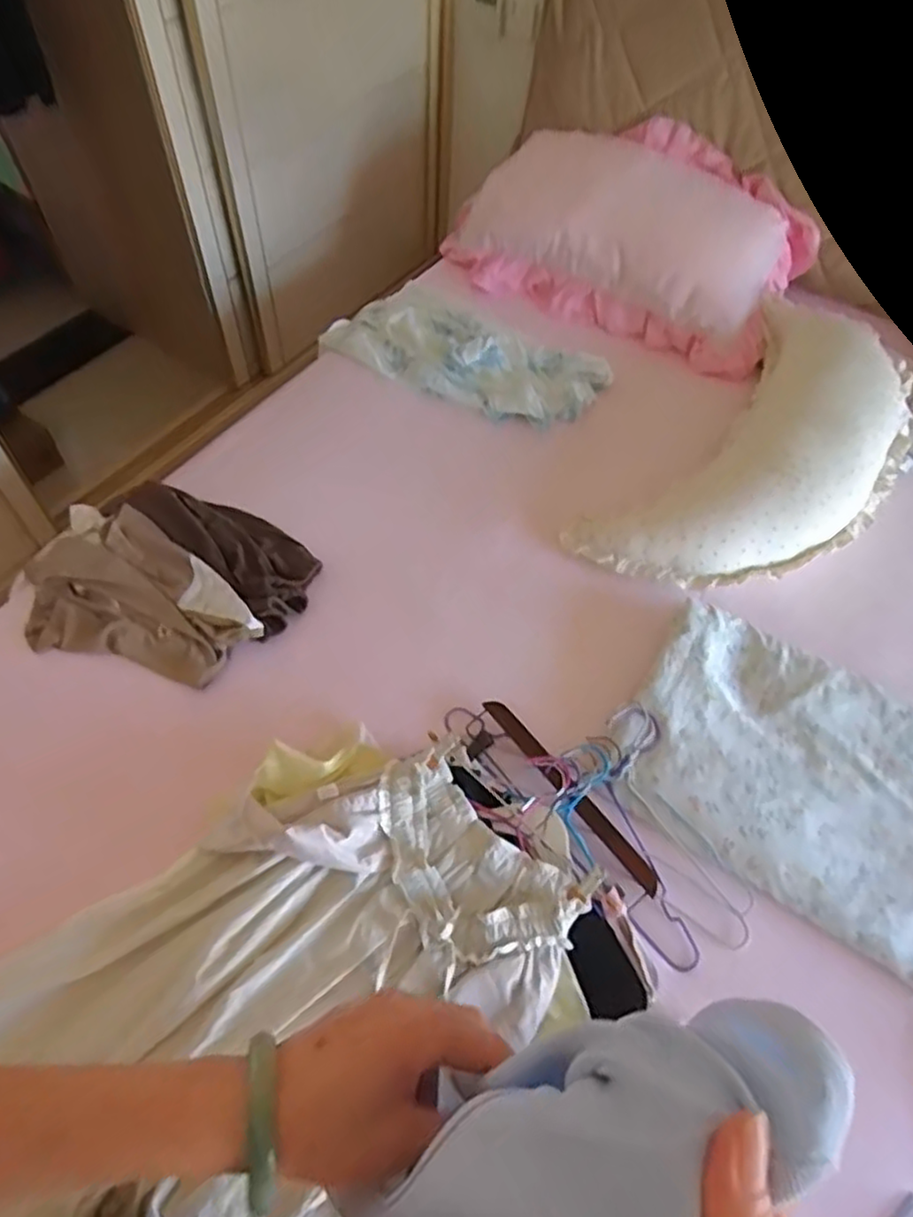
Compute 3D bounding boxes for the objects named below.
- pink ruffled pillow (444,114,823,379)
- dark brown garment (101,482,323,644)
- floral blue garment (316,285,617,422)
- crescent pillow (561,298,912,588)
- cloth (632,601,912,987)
[{"bbox_3d":[0.380,-0.846,1.504,0.737,0.241,0.439,28,59,15],"label":"pink ruffled pillow"},{"bbox_3d":[-0.367,-0.100,1.095,0.360,0.065,0.156,34,61,18],"label":"dark brown garment"},{"bbox_3d":[0.021,-0.516,1.402,0.551,0.048,0.283,27,59,14],"label":"floral blue garment"},{"bbox_3d":[0.569,-0.297,1.211,0.368,0.142,0.796,36,61,19],"label":"crescent pillow"},{"bbox_3d":[0.468,0.214,0.900,0.477,0.043,0.335,29,59,16],"label":"cloth"}]

